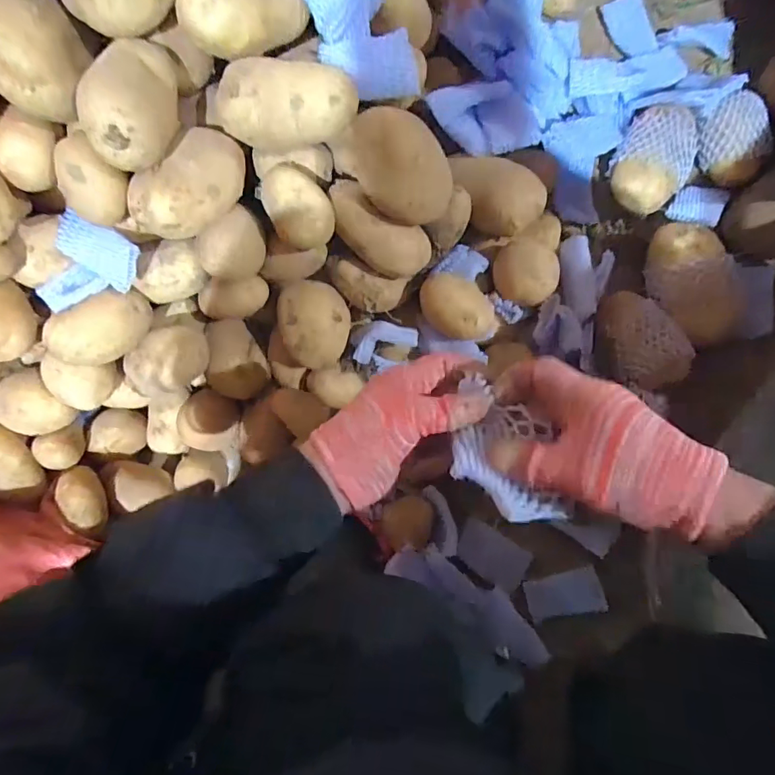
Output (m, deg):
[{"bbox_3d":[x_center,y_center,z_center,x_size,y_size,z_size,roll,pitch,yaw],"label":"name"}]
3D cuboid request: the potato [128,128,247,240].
[{"bbox_3d":[-0.193,-0.199,0.486,0.059,0.060,0.123,41,88,8],"label":"potato"}]

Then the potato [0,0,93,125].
[{"bbox_3d":[-0.301,-0.282,0.418,0.086,0.059,0.078,-40,82,-1],"label":"potato"}]

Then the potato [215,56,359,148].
[{"bbox_3d":[-0.103,-0.278,0.483,0.142,0.057,0.065,-1,83,5],"label":"potato"}]

